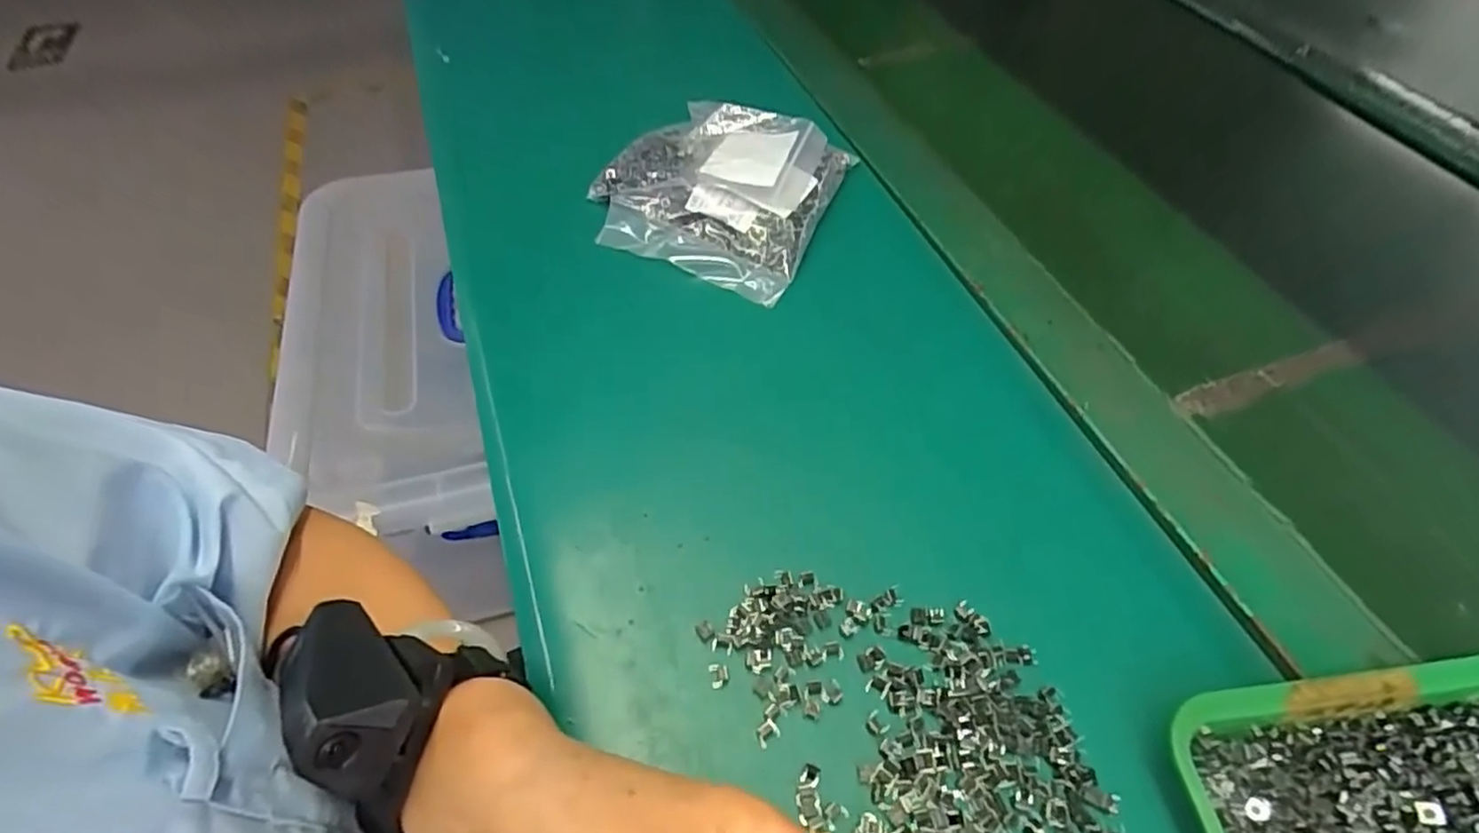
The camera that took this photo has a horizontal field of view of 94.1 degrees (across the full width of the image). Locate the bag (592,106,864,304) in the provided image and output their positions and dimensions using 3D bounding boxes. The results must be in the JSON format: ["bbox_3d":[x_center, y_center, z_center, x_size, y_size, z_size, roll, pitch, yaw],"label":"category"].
[{"bbox_3d":[-0.017,-0.159,0.464,0.150,0.044,0.149,17,53,11],"label":"bag"}]

